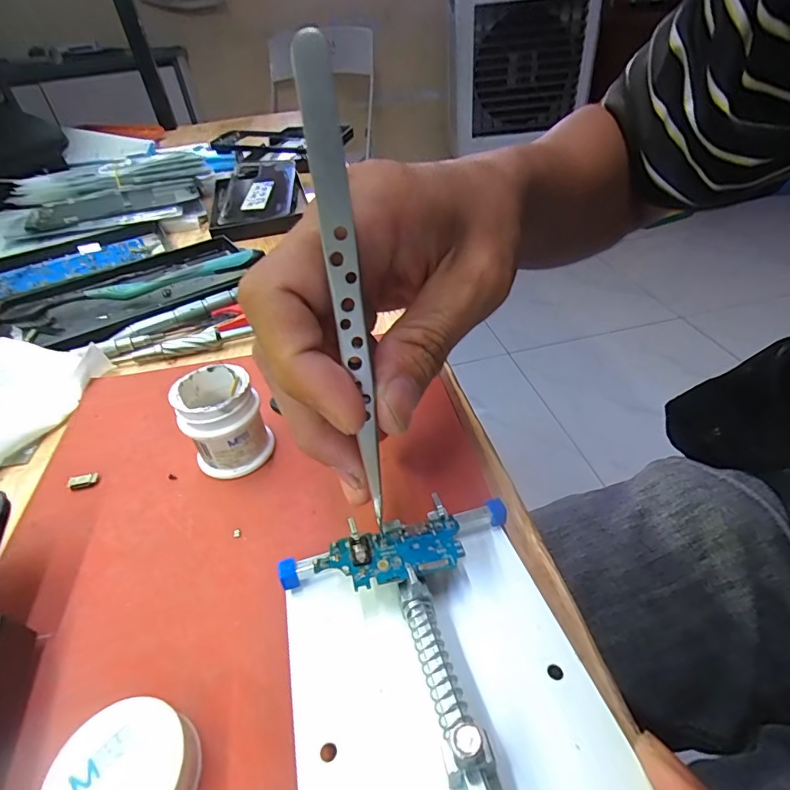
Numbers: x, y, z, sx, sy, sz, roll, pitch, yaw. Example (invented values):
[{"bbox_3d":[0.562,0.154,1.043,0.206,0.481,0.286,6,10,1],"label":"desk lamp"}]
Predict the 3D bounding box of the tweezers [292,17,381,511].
[{"bbox_3d":[-0.012,-0.024,0.128,0.009,0.125,0.004,-10,19,-7],"label":"tweezers"}]

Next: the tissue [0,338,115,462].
[{"bbox_3d":[-0.199,-0.006,0.256,0.069,0.015,0.092,-23,43,-19],"label":"tissue"}]

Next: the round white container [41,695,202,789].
[{"bbox_3d":[-0.070,0.101,0.120,0.034,0.012,0.034,-2,41,2],"label":"round white container"}]

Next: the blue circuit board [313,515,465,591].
[{"bbox_3d":[-0.001,0.051,0.151,0.047,0.004,0.021,-11,36,-12],"label":"blue circuit board"}]

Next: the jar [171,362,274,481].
[{"bbox_3d":[-0.075,0.011,0.205,0.032,0.041,0.031,-4,40,3],"label":"jar"}]

